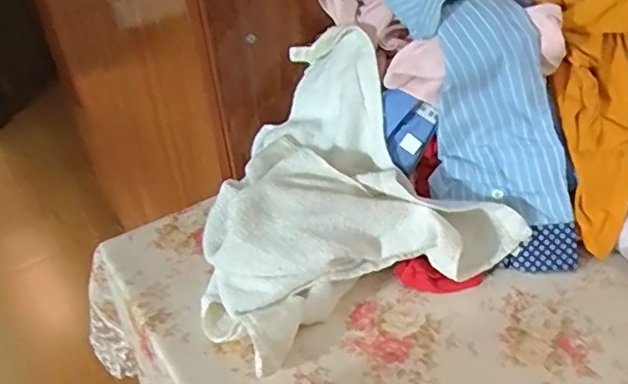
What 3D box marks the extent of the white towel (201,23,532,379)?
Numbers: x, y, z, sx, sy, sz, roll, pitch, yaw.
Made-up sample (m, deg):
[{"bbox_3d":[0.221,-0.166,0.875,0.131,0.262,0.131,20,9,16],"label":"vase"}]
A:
[{"bbox_3d":[-0.010,-0.004,0.602,0.303,0.085,0.337,-33,62,-15],"label":"white towel"}]

